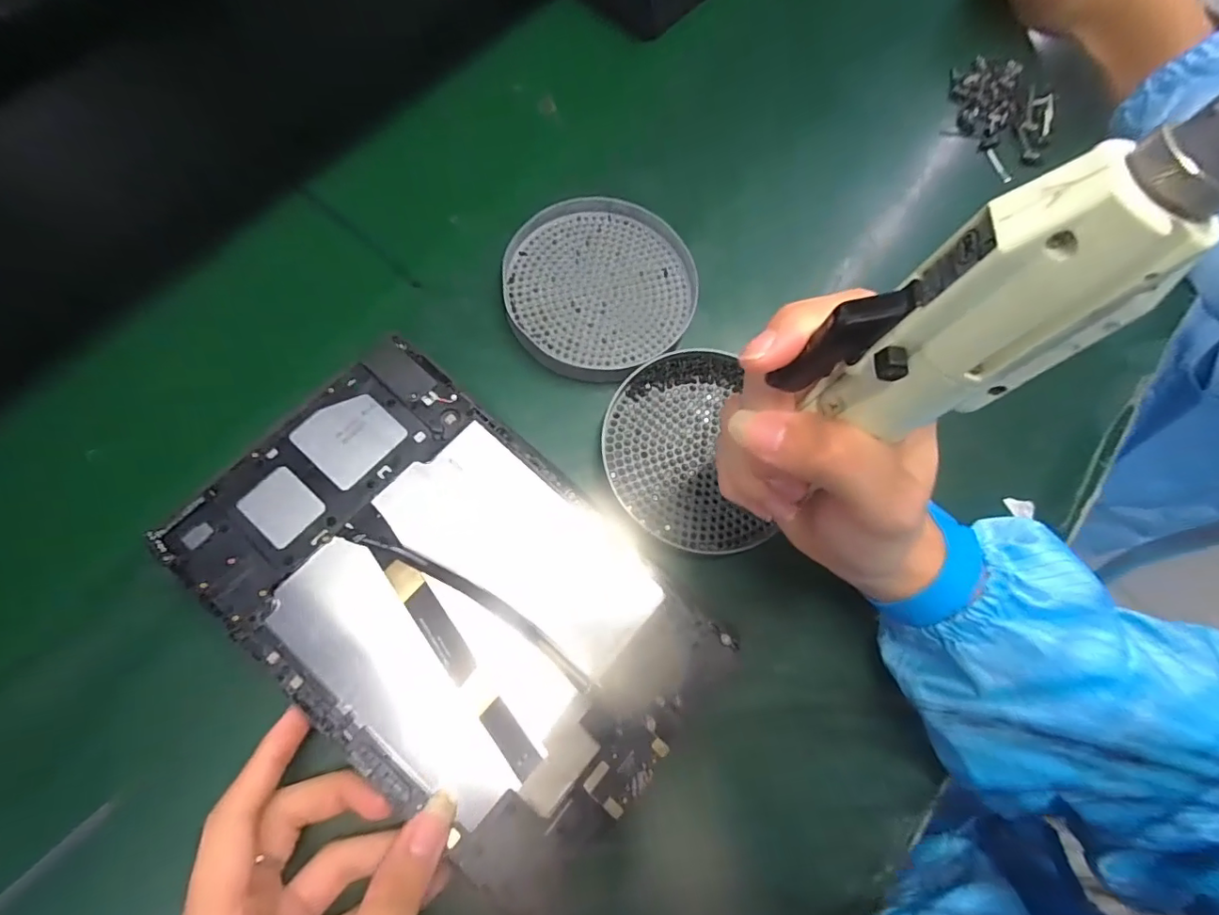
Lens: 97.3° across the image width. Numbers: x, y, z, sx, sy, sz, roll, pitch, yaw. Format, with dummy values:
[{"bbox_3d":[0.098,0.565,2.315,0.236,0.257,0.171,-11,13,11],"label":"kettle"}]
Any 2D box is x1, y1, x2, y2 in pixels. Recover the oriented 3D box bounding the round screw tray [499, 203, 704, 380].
[{"bbox_3d":[-0.008,-0.105,0.325,0.111,0.021,0.112,1,73,-4],"label":"round screw tray"}]

